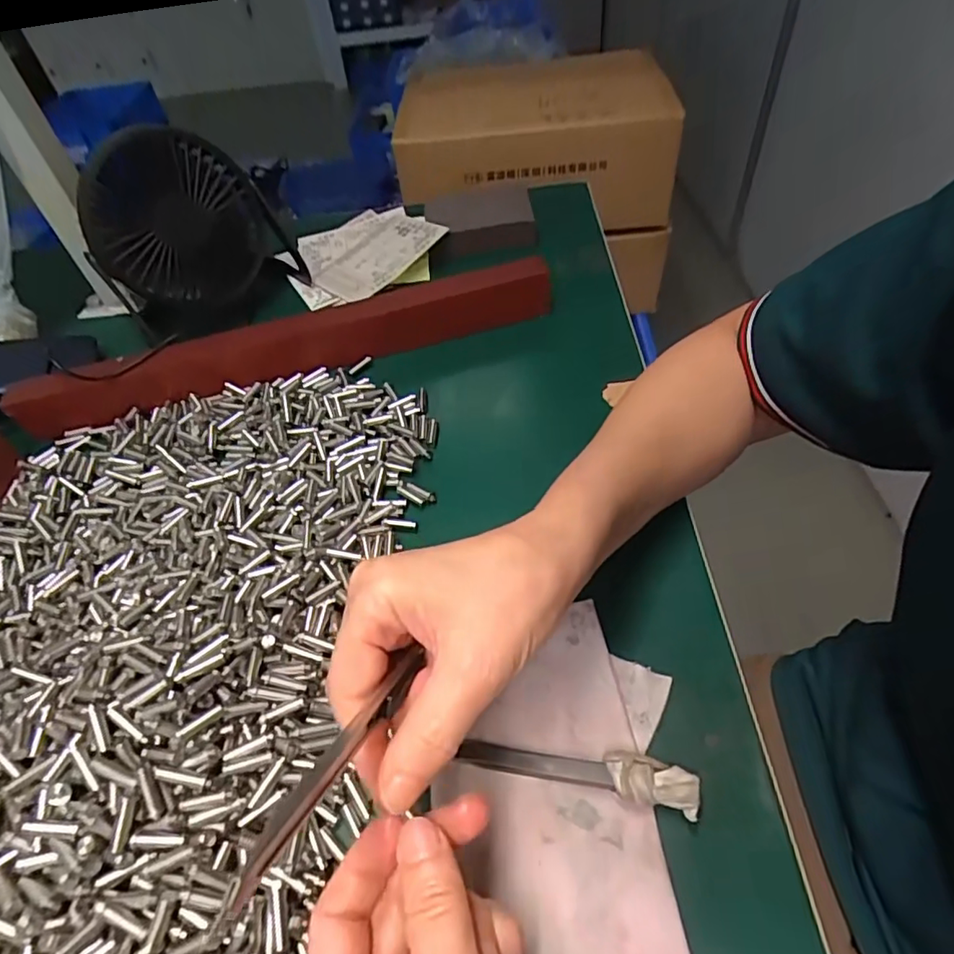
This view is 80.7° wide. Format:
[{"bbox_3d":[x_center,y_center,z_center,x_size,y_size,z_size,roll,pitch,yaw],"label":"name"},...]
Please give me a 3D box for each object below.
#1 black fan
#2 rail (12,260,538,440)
[{"bbox_3d":[-0.238,-0.204,0.457,0.144,0.135,0.066,-37,55,-23],"label":"black fan"},{"bbox_3d":[-0.137,-0.102,0.421,0.393,0.040,0.027,-15,50,-6],"label":"rail"}]

